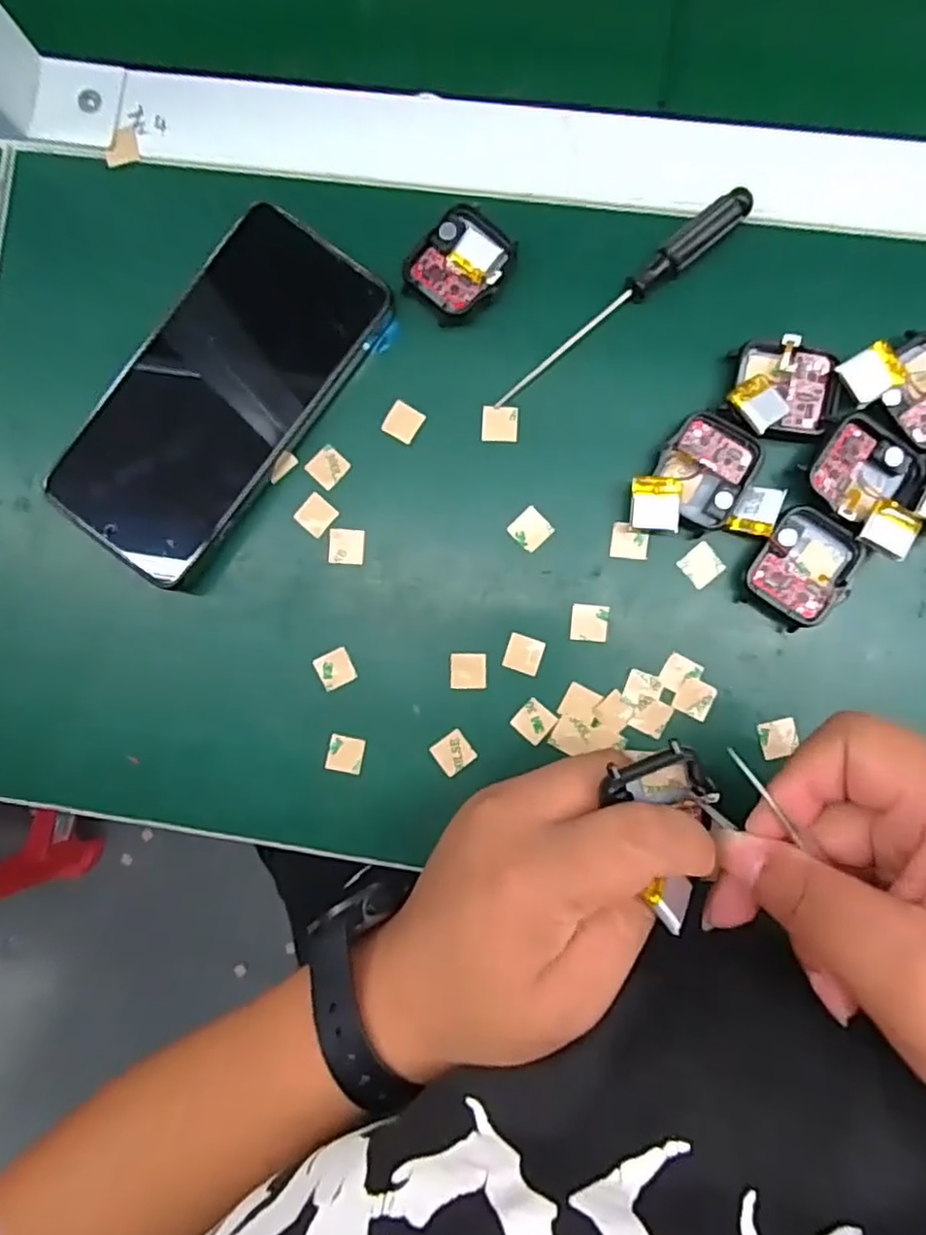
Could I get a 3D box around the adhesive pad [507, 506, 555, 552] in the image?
[{"bbox_3d":[0.029,-0.038,0.287,0.015,0.004,0.016,-44,87,2],"label":"adhesive pad"}]

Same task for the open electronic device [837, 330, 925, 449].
[{"bbox_3d":[0.184,-0.092,0.268,0.049,0.012,0.047,-26,87,3],"label":"open electronic device"}]

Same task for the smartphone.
[{"bbox_3d":[-0.106,-0.096,0.290,0.078,0.017,0.158,38,92,4],"label":"smartphone"}]

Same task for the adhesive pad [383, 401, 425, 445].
[{"bbox_3d":[-0.026,-0.086,0.291,0.015,0.004,0.016,29,91,4],"label":"adhesive pad"}]

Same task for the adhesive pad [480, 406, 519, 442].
[{"bbox_3d":[0.016,-0.085,0.289,0.017,0.004,0.016,3,89,4],"label":"adhesive pad"}]

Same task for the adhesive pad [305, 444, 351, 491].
[{"bbox_3d":[-0.061,-0.067,0.294,0.016,0.004,0.016,41,92,3],"label":"adhesive pad"}]

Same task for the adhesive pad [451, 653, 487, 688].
[{"bbox_3d":[0.002,0.024,0.287,0.015,0.004,0.015,1,89,4],"label":"adhesive pad"}]

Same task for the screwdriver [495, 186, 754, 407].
[{"bbox_3d":[0.068,-0.134,0.281,0.130,0.012,0.012,-39,87,2],"label":"screwdriver"}]

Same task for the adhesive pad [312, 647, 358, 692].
[{"bbox_3d":[-0.057,0.023,0.292,0.015,0.004,0.016,-28,87,3],"label":"adhesive pad"}]

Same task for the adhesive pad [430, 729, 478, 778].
[{"bbox_3d":[-0.004,0.059,0.288,0.016,0.004,0.016,-38,87,2],"label":"adhesive pad"}]

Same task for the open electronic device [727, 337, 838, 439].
[{"bbox_3d":[0.132,-0.096,0.275,0.043,0.018,0.040,-1,89,4],"label":"open electronic device"}]

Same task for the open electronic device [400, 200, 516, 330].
[{"bbox_3d":[-0.001,-0.152,0.286,0.038,0.009,0.045,43,92,3],"label":"open electronic device"}]

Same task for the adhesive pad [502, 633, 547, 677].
[{"bbox_3d":[0.027,0.016,0.286,0.015,0.004,0.015,18,90,4],"label":"adhesive pad"}]

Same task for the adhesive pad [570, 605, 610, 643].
[{"bbox_3d":[0.055,0.003,0.285,0.016,0.004,0.016,5,89,4],"label":"adhesive pad"}]

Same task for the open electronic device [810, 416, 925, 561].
[{"bbox_3d":[0.166,-0.054,0.270,0.047,0.011,0.044,31,91,4],"label":"open electronic device"}]

